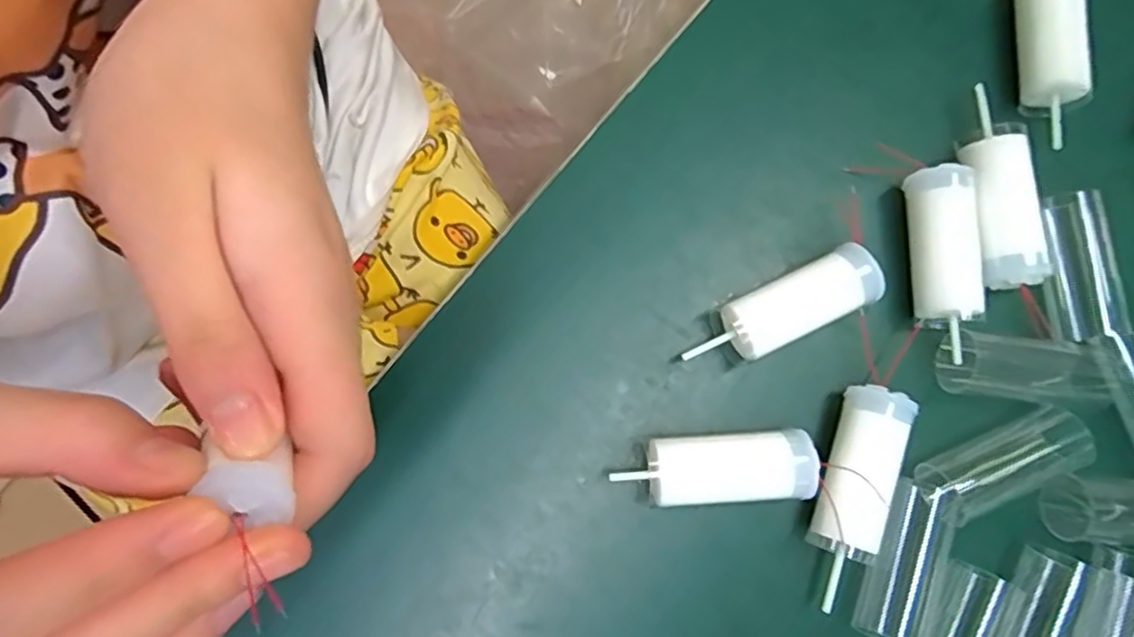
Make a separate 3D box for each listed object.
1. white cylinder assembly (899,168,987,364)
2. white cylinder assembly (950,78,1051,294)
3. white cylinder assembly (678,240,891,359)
[{"bbox_3d":[0.125,-0.019,0.221,0.020,0.019,0.060,-1,81,-4],"label":"white cylinder assembly"},{"bbox_3d":[0.144,-0.045,0.227,0.019,0.014,0.068,-2,81,-4],"label":"white cylinder assembly"},{"bbox_3d":[0.069,-0.002,0.217,0.062,0.020,0.019,-26,84,-7],"label":"white cylinder assembly"}]

